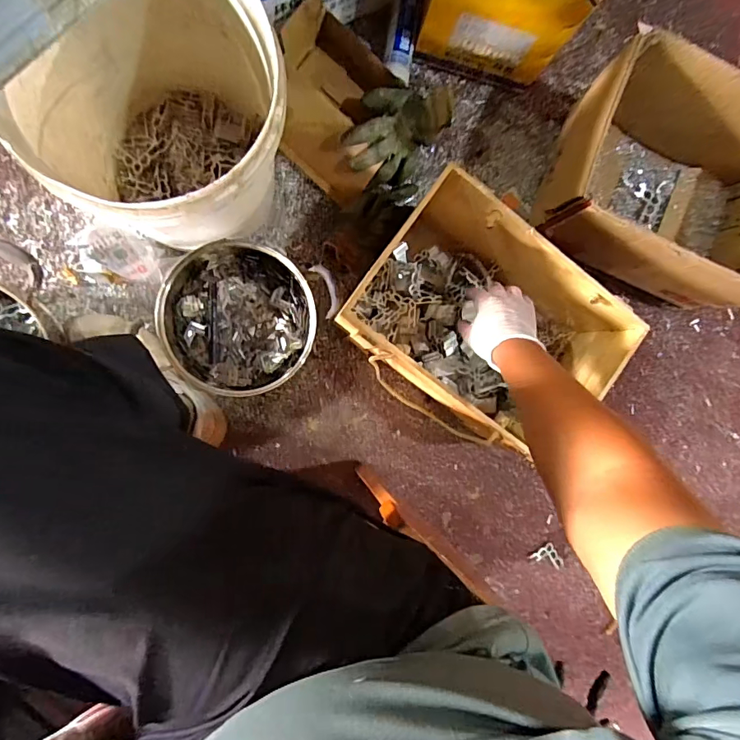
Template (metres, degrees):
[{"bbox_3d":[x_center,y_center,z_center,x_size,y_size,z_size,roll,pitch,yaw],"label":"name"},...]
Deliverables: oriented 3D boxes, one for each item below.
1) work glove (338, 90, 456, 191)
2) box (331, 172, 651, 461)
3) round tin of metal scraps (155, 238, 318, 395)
[{"bbox_3d":[0.039,-0.388,0.732,0.129,0.059,0.182,40,87,-8],"label":"work glove"},{"bbox_3d":[0.166,-0.058,0.727,0.358,0.207,0.285,33,87,-7],"label":"box"},{"bbox_3d":[-0.205,-0.078,0.732,0.220,0.083,0.223,0,92,-8],"label":"round tin of metal scraps"}]

